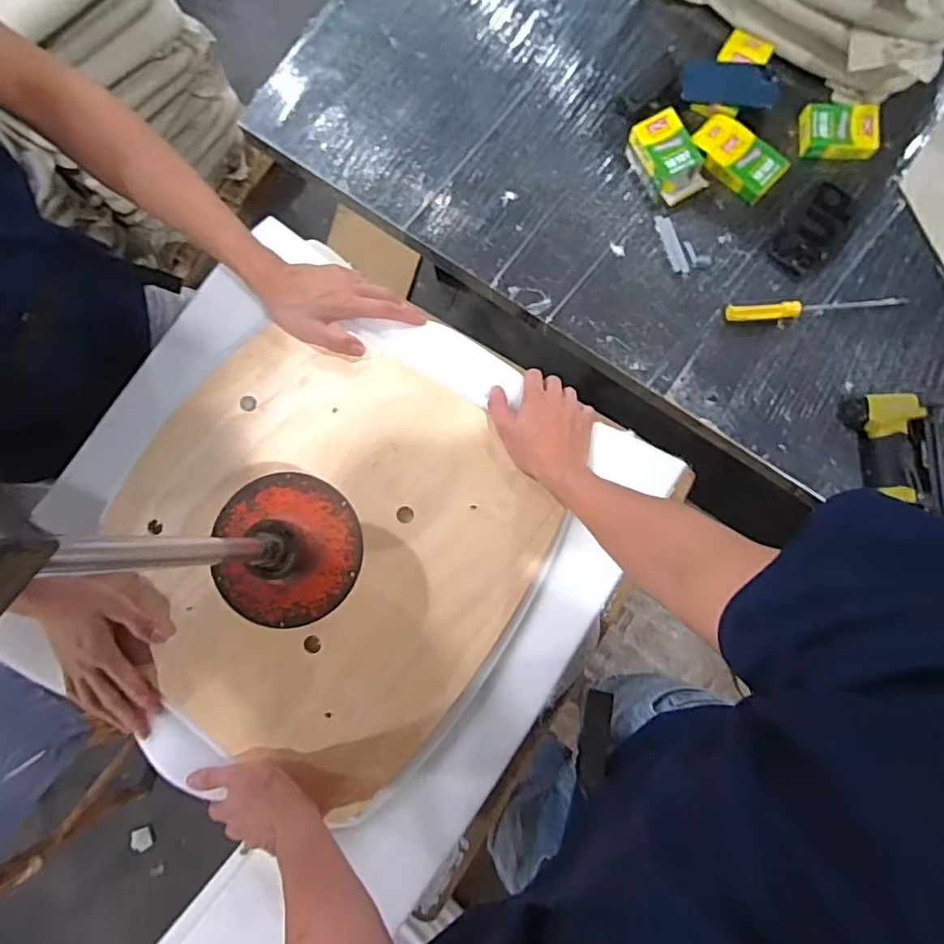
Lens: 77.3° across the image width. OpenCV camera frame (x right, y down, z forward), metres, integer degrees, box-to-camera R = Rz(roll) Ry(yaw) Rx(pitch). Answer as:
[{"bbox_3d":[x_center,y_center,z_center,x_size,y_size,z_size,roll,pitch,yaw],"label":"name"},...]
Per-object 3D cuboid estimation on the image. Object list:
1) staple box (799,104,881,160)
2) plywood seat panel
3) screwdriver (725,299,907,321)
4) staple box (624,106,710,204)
[{"bbox_3d":[0.629,-0.578,1.004,0.126,0.027,0.085,3,83,3],"label":"staple box"},{"bbox_3d":[-0.173,0.085,0.655,0.448,0.032,0.449,31,85,6],"label":"plywood seat panel"},{"bbox_3d":[0.567,-0.269,0.977,0.285,0.030,0.026,-3,83,2],"label":"screwdriver"},{"bbox_3d":[0.334,-0.541,1.011,0.093,0.037,0.151,-28,82,-1],"label":"staple box"}]

